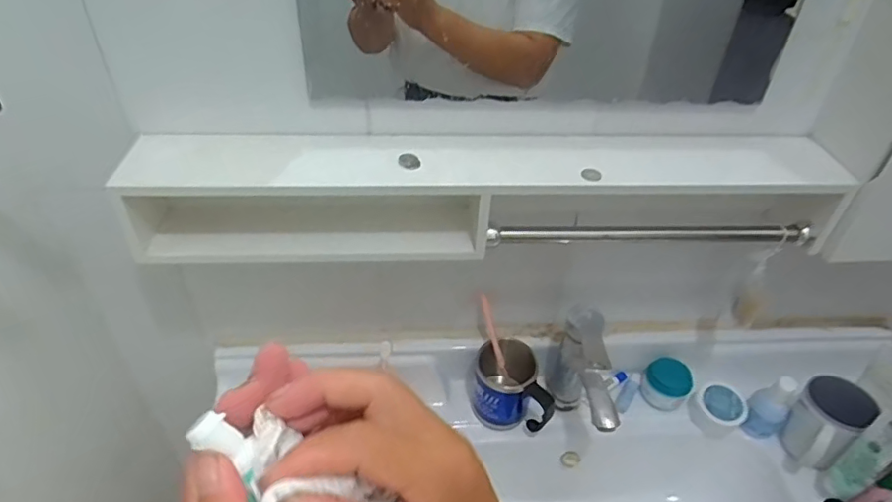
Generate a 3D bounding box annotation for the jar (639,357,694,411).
[{"bbox_3d":[0.322,0.195,0.807,0.064,0.054,0.060,1,39,-1],"label":"jar"}]

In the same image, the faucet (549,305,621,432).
[{"bbox_3d":[0.180,0.172,0.718,0.046,0.180,0.152,-4,39,-7],"label":"faucet"}]

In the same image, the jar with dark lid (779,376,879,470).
[{"bbox_3d":[0.500,0.225,0.726,0.073,0.104,0.073,1,39,-1],"label":"jar with dark lid"}]

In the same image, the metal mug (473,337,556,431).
[{"bbox_3d":[0.092,0.198,0.776,0.114,0.126,0.072,11,40,10],"label":"metal mug"}]

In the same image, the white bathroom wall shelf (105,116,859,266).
[{"bbox_3d":[0.049,-0.062,0.608,0.739,0.142,0.136,-2,39,-6],"label":"white bathroom wall shelf"}]

